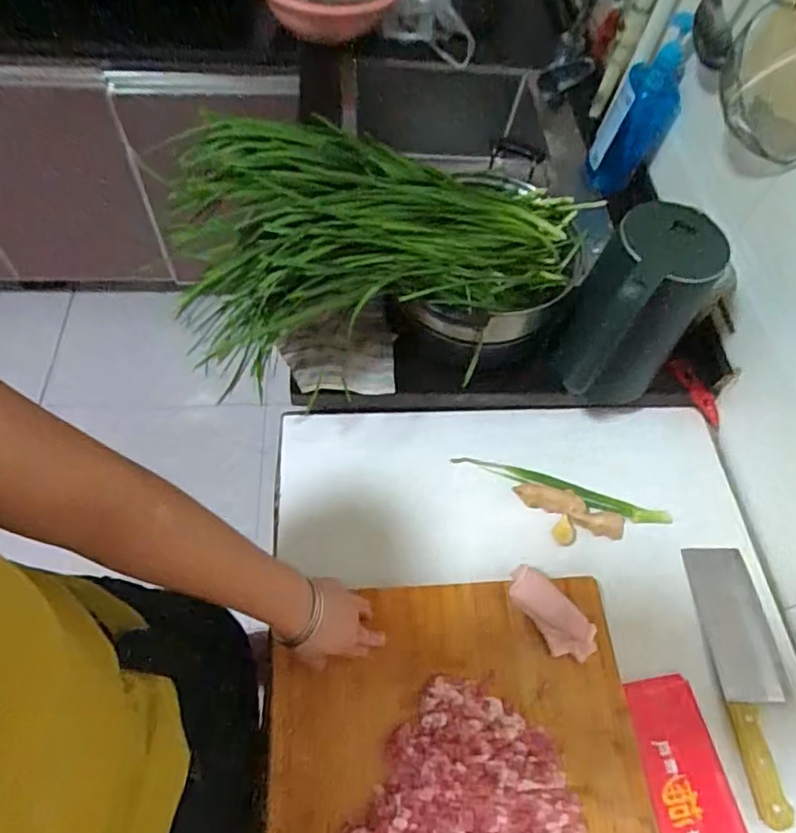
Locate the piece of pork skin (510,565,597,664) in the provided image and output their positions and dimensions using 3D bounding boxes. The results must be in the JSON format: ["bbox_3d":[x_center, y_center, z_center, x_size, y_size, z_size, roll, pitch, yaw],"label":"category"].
[{"bbox_3d":[0.168,0.217,0.656,0.049,0.014,0.114,-32,66,-21],"label":"piece of pork skin"}]

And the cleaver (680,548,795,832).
[{"bbox_3d":[0.398,0.285,0.665,0.080,0.017,0.281,1,59,-4],"label":"cleaver"}]

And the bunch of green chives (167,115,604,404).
[{"bbox_3d":[-0.004,-0.224,0.681,0.471,0.136,0.271,-21,63,-16],"label":"bunch of green chives"}]

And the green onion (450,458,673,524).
[{"bbox_3d":[0.212,0.091,0.768,0.279,0.012,0.028,19,59,7],"label":"green onion"}]

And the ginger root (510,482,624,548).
[{"bbox_3d":[0.212,0.125,0.741,0.138,0.023,0.061,22,60,9],"label":"ginger root"}]

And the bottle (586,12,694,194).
[{"bbox_3d":[0.373,-0.459,0.925,0.095,0.267,0.071,27,61,11],"label":"bottle"}]

